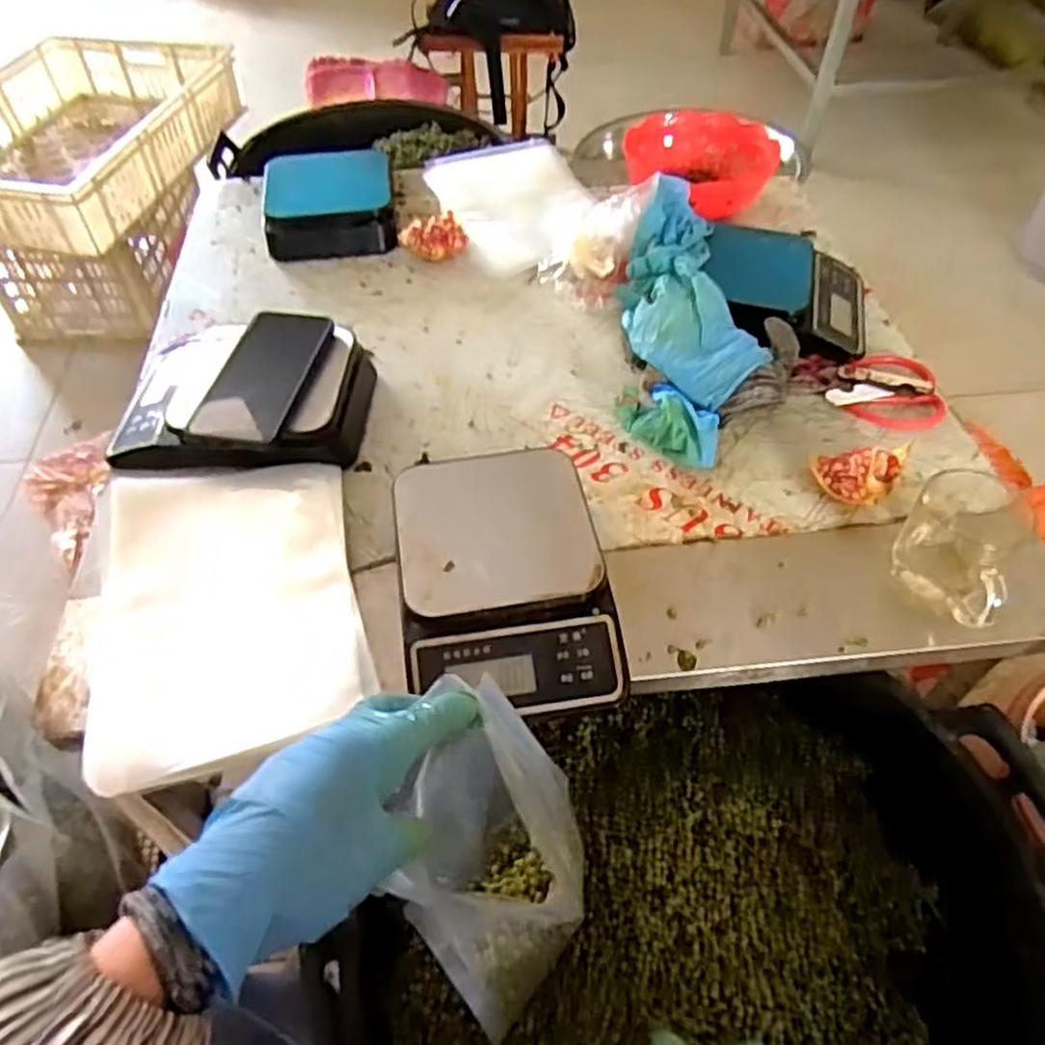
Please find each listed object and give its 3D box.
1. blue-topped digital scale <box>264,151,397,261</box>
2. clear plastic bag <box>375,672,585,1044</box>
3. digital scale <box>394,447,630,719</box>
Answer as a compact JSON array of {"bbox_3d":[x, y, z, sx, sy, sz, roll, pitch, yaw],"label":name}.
[{"bbox_3d":[-0.236,-0.395,0.933,0.152,0.057,0.172,-6,52,-5],"label":"blue-topped digital scale"},{"bbox_3d":[-0.013,0.186,0.422,0.089,0.193,0.141,13,53,10],"label":"clear plastic bag"},{"bbox_3d":[-0.014,0.039,0.562,0.146,0.044,0.202,-7,52,-5],"label":"digital scale"}]

